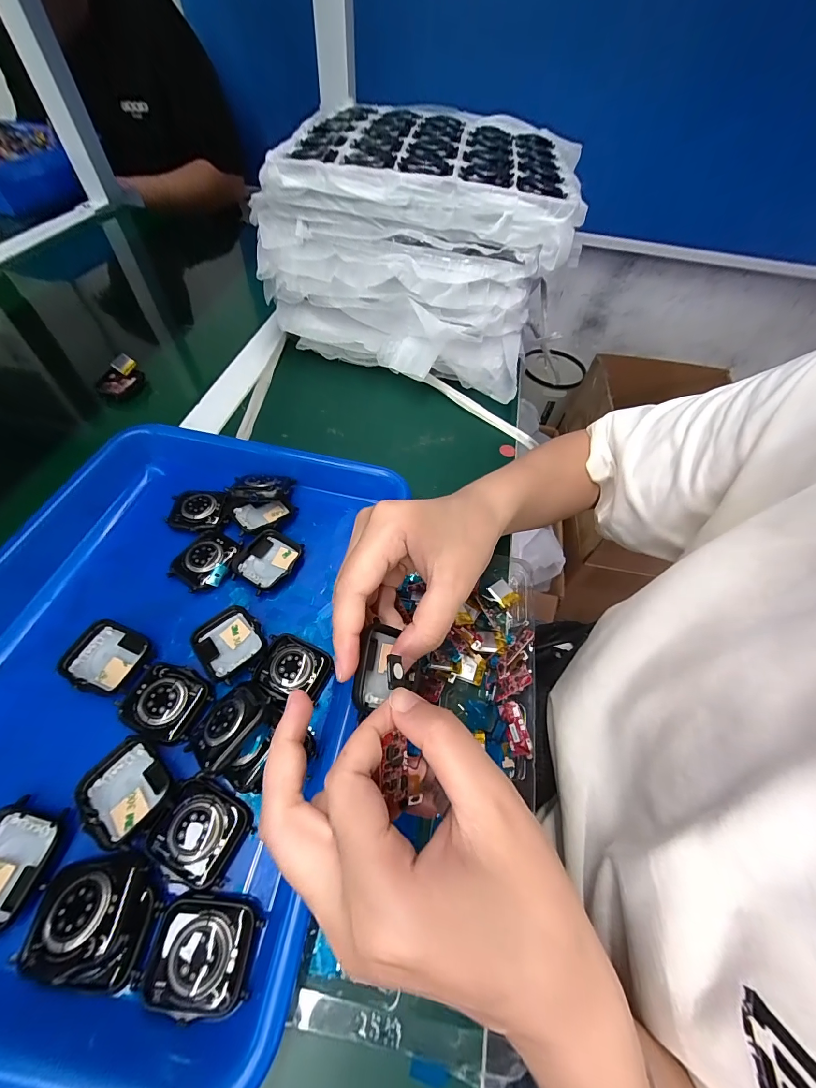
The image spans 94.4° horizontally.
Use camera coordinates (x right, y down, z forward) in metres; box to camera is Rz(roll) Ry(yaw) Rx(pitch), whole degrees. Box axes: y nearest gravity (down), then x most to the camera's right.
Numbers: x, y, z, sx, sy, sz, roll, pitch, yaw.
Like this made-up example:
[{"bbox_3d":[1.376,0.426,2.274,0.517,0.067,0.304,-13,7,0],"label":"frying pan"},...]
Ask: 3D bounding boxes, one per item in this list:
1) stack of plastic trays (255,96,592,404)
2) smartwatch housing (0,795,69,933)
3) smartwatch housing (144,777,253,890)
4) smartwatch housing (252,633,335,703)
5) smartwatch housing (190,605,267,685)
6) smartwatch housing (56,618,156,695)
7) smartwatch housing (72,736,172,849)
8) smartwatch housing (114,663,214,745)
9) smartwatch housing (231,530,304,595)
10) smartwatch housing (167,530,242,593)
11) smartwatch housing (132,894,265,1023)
[{"bbox_3d":[0.024,-0.336,0.434,0.289,0.173,0.283,18,57,8],"label":"stack of plastic trays"},{"bbox_3d":[-0.186,0.147,0.174,0.037,0.008,0.044,14,57,6],"label":"smartwatch housing"},{"bbox_3d":[-0.102,0.140,0.185,0.040,0.007,0.035,25,58,12],"label":"smartwatch housing"},{"bbox_3d":[-0.071,0.076,0.234,0.045,0.010,0.036,21,58,10],"label":"smartwatch housing"},{"bbox_3d":[-0.113,0.062,0.239,0.038,0.010,0.044,-35,65,-24],"label":"smartwatch housing"},{"bbox_3d":[-0.181,0.068,0.228,0.044,0.008,0.039,16,57,7],"label":"smartwatch housing"},{"bbox_3d":[-0.144,0.125,0.193,0.043,0.010,0.036,34,61,18],"label":"smartwatch housing"},{"bbox_3d":[-0.139,0.089,0.215,0.045,0.006,0.037,19,57,9],"label":"smartwatch housing"},{"bbox_3d":[-0.103,0.012,0.276,0.037,0.009,0.045,21,58,10],"label":"smartwatch housing"},{"bbox_3d":[-0.143,0.011,0.268,0.037,0.008,0.044,23,58,11],"label":"smartwatch housing"},{"bbox_3d":[-0.090,0.177,0.164,0.043,0.009,0.035,8,56,1],"label":"smartwatch housing"}]

